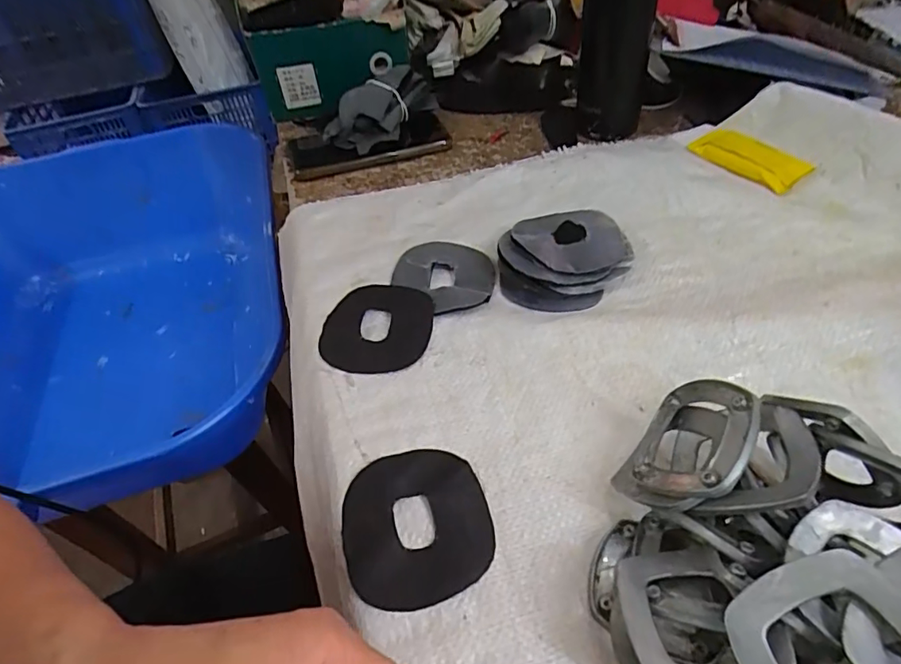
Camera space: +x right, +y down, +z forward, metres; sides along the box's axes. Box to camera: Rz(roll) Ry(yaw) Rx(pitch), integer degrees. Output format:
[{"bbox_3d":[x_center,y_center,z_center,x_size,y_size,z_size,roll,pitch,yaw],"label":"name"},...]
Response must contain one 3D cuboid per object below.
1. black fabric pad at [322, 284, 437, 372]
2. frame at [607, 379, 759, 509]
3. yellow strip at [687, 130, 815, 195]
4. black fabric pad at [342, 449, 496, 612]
[{"bbox_3d":[-0.051,-0.005,0.373,0.074,0.008,0.081,0,47,2],"label":"black fabric pad"},{"bbox_3d":[0.114,0.057,0.261,0.066,0.016,0.068,-56,20,-23],"label":"frame"},{"bbox_3d":[0.268,-0.161,0.484,0.041,0.016,0.100,-29,50,-20],"label":"yellow strip"},{"bbox_3d":[-0.018,0.100,0.278,0.075,0.004,0.080,-18,47,-11],"label":"black fabric pad"}]

